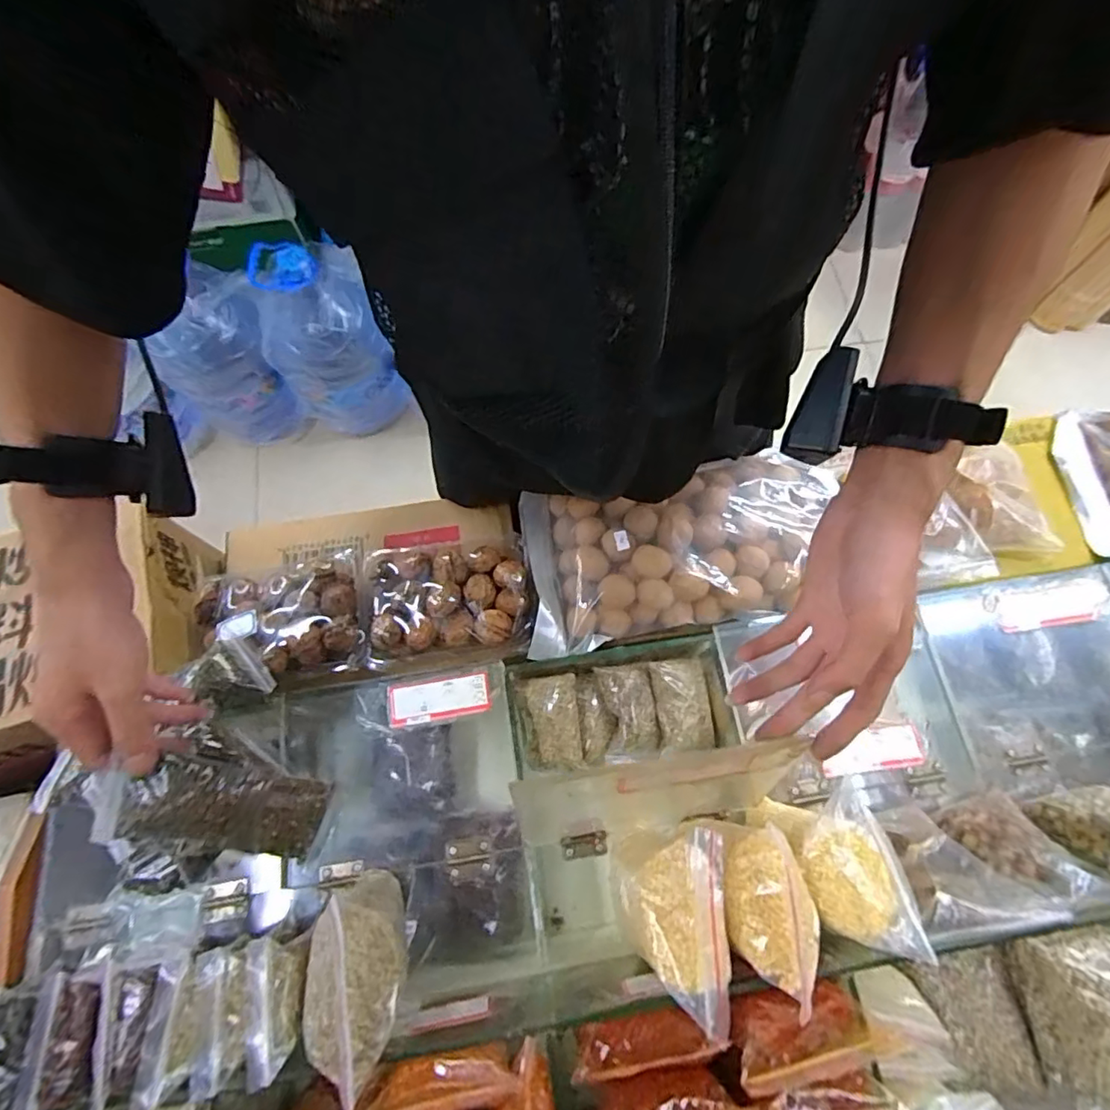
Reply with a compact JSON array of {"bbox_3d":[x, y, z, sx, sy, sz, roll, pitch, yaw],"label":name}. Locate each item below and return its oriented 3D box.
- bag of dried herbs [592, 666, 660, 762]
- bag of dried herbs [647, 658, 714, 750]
[{"bbox_3d":[0.073,0.153,0.560,0.053,0.019,0.087,-6,70,-2],"label":"bag of dried herbs"},{"bbox_3d":[0.126,0.147,0.566,0.055,0.025,0.084,-7,70,-3],"label":"bag of dried herbs"}]

